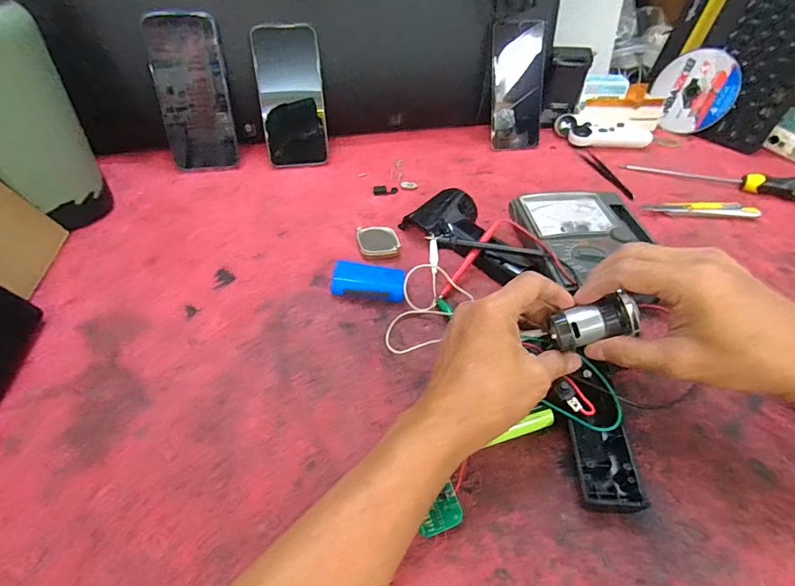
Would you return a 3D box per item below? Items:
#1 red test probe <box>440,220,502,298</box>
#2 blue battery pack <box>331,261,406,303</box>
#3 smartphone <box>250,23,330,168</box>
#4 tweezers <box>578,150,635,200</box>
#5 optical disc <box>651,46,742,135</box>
[{"bbox_3d":[0.073,-0.035,0.435,0.009,0.008,0.109,30,67,24],"label":"red test probe"},{"bbox_3d":[-0.026,-0.011,0.405,0.063,0.024,0.031,3,45,0],"label":"blue battery pack"},{"bbox_3d":[-0.132,-0.244,0.553,0.077,0.159,0.010,-8,19,-10],"label":"smartphone"},{"bbox_3d":[0.280,-0.161,0.590,0.022,0.007,0.118,-7,46,-10],"label":"tweezers"},{"bbox_3d":[0.446,-0.305,0.660,0.007,0.105,0.115,-5,82,-38],"label":"optical disc"}]

